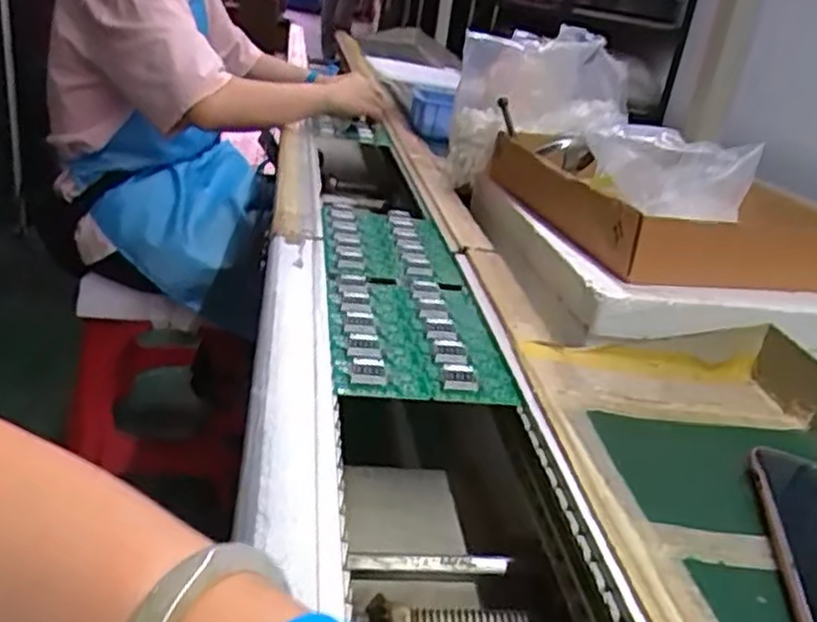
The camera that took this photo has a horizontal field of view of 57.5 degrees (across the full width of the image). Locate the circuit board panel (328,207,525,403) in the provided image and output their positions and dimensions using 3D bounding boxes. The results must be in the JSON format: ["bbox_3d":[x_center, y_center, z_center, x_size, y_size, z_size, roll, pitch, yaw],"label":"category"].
[{"bbox_3d":[-0.012,-0.028,0.647,0.118,0.012,0.365,3,24,-8],"label":"circuit board panel"}]

